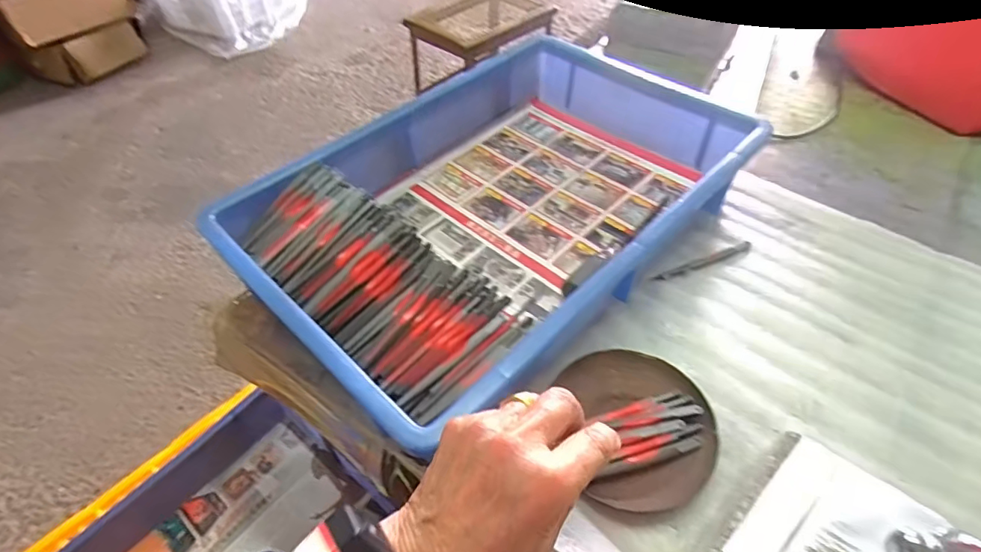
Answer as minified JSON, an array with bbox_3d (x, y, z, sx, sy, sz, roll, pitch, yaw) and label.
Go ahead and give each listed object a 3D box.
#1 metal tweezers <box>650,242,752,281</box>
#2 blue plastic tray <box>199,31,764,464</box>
[{"bbox_3d":[0.192,-0.012,0.470,0.105,0.004,0.009,-19,51,-15],"label":"metal tweezers"},{"bbox_3d":[0.014,-0.066,0.473,0.426,0.076,0.276,-37,57,-27],"label":"blue plastic tray"}]

